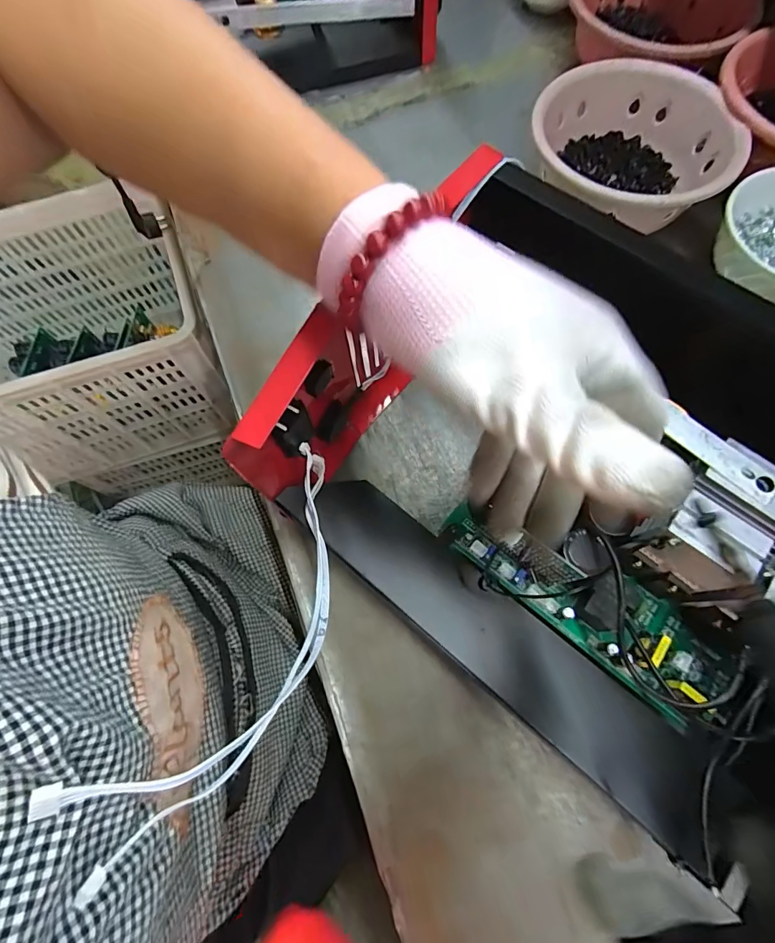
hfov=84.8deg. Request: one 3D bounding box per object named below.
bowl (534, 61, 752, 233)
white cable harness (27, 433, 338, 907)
[{"bbox_3d":[0.228,-0.305,0.405,0.182,0.060,0.164,32,75,12],"label":"bowl"},{"bbox_3d":[-0.064,0.078,0.221,0.055,0.063,0.216,15,41,7],"label":"white cable harness"}]

